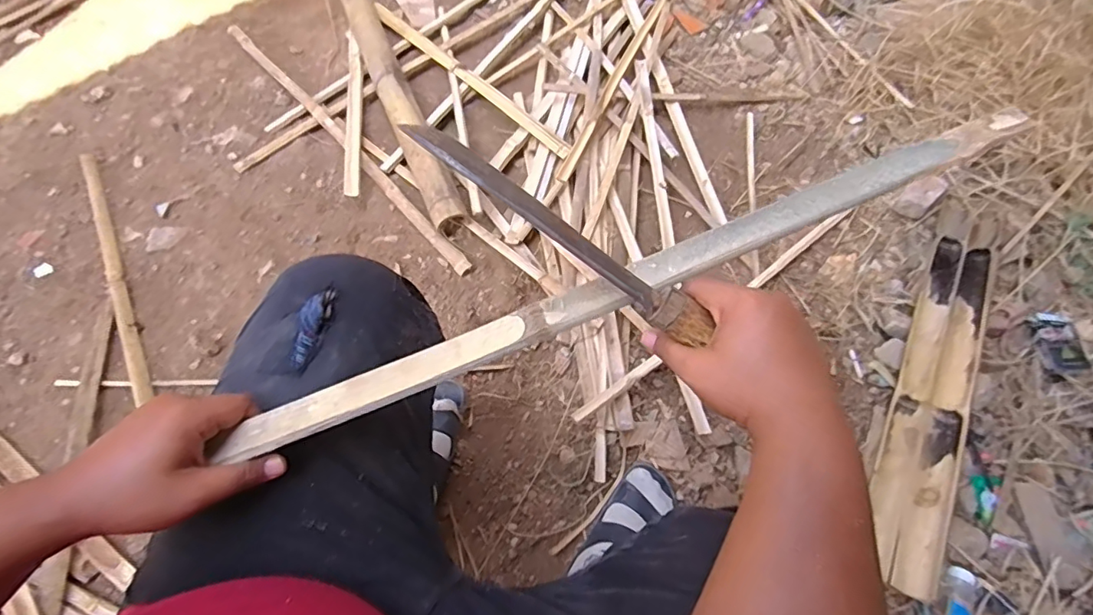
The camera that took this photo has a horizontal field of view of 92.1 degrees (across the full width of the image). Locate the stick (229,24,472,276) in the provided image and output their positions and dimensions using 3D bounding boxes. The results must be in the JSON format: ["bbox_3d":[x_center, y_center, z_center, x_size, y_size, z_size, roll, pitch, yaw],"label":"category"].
[{"bbox_3d":[-0.427,-0.355,1.078,0.036,0.031,0.837,-38,69,-21],"label":"stick"}]

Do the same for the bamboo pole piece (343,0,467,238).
[{"bbox_3d":[-0.331,-0.474,1.117,0.071,0.068,0.805,-20,64,-14],"label":"bamboo pole piece"}]

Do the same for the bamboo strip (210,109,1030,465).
[{"bbox_3d":[0.058,-0.018,0.394,0.623,0.012,0.031,-23,65,0],"label":"bamboo strip"}]

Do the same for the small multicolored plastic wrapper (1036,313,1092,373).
[{"bbox_3d":[0.846,0.057,0.870,0.066,0.017,0.101,-4,63,-2],"label":"small multicolored plastic wrapper"}]

